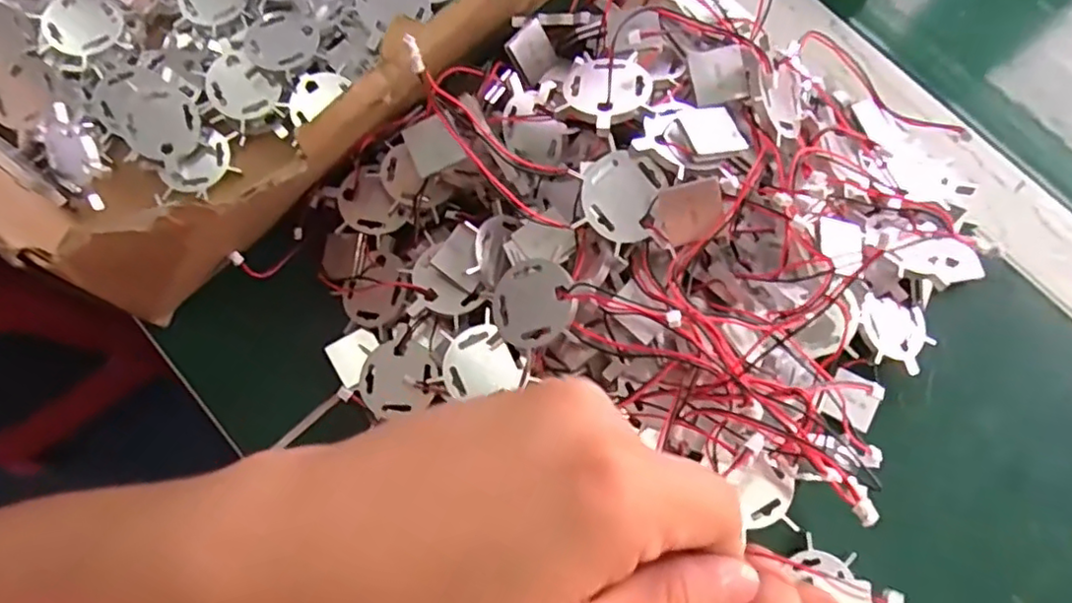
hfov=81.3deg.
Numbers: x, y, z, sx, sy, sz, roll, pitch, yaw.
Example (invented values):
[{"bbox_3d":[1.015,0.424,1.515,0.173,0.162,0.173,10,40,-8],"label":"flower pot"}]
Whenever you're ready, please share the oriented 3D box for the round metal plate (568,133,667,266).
[{"bbox_3d":[0.028,-0.037,0.222,0.028,0.004,0.032,18,93,-5],"label":"round metal plate"}]

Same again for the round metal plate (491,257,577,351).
[{"bbox_3d":[-0.001,0.001,0.221,0.032,0.004,0.031,-7,74,26],"label":"round metal plate"}]

